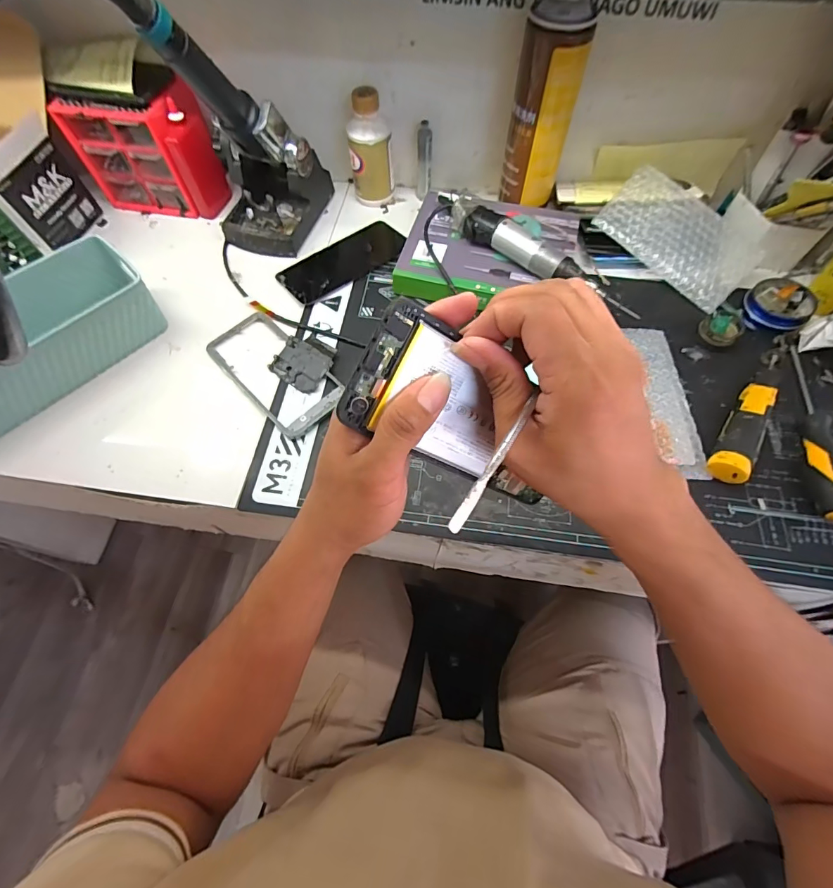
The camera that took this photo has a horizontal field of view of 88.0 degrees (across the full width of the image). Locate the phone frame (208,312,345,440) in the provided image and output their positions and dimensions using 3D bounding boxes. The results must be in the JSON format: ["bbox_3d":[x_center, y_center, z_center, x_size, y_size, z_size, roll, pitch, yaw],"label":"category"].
[{"bbox_3d":[-0.148,-0.076,0.451,0.076,0.005,0.161,-42,70,-17],"label":"phone frame"}]

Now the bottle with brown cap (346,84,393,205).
[{"bbox_3d":[-0.056,-0.356,0.529,0.051,0.125,0.043,-4,64,-1],"label":"bottle with brown cap"}]

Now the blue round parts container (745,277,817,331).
[{"bbox_3d":[0.393,-0.152,0.469,0.063,0.029,0.052,17,65,9],"label":"blue round parts container"}]

